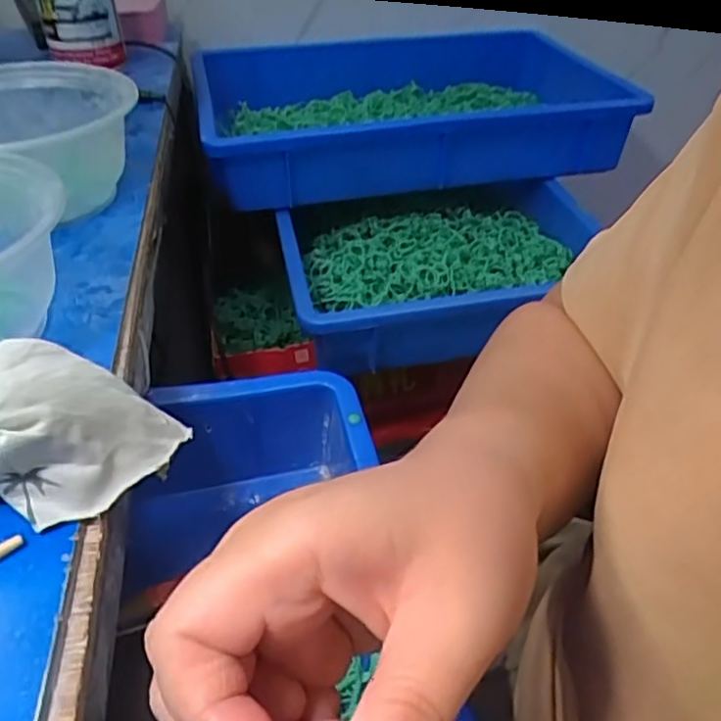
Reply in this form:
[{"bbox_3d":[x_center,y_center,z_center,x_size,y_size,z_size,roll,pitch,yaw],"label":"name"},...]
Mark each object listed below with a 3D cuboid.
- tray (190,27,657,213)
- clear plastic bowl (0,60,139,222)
[{"bbox_3d":[0.045,-0.278,0.737,0.425,0.077,0.289,-7,40,-11],"label":"tray"},{"bbox_3d":[-0.202,-0.125,0.398,0.141,0.064,0.128,18,42,19],"label":"clear plastic bowl"}]

